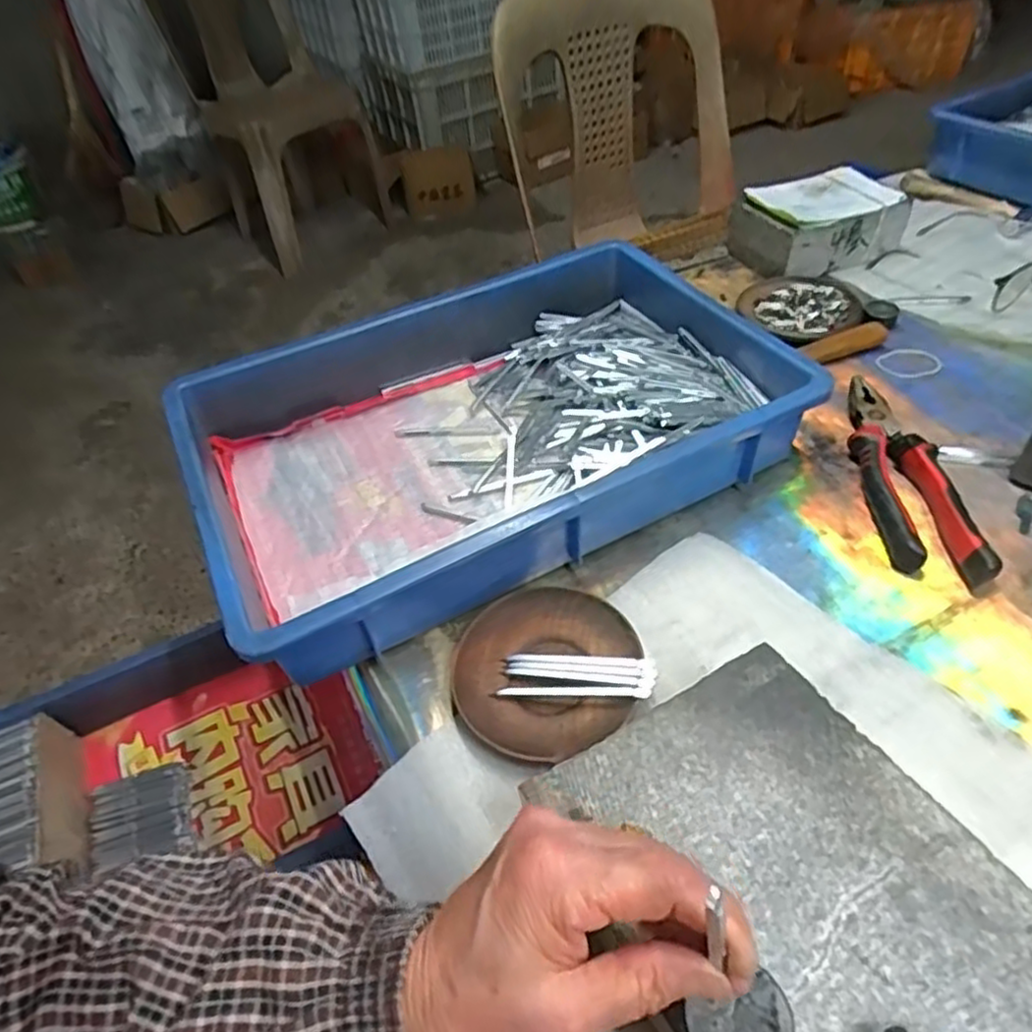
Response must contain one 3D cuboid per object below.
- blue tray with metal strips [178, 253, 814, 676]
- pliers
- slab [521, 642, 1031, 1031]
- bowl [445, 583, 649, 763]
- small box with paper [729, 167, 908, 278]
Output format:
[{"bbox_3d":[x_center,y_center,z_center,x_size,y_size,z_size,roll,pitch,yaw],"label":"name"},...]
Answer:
[{"bbox_3d":[-0.018,-0.071,0.551,0.436,0.079,0.277,-24,49,-16],"label":"blue tray with metal strips"},{"bbox_3d":[0.284,-0.035,0.522,0.053,0.025,0.211,-3,47,3],"label":"pliers"},{"bbox_3d":[0.129,0.190,0.295,0.160,0.059,0.240,-26,49,-17],"label":"slab"},{"bbox_3d":[0.019,0.092,0.435,0.114,0.015,0.111,-3,47,3],"label":"bowl"},{"bbox_3d":[0.318,-0.312,0.743,0.157,0.063,0.108,-21,48,-13],"label":"small box with paper"}]

